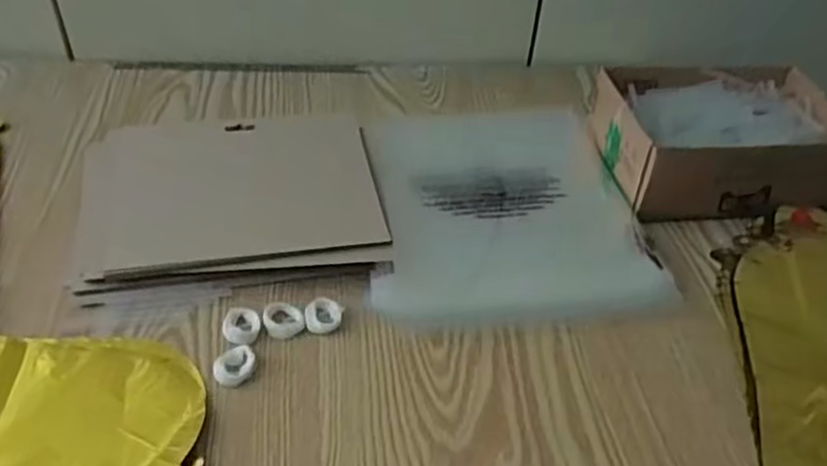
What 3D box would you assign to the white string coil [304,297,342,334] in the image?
[{"bbox_3d":[-0.059,0.054,0.465,0.024,0.007,0.026,3,42,-2],"label":"white string coil"}]

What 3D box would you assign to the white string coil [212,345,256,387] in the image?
[{"bbox_3d":[-0.109,0.080,0.430,0.022,0.004,0.029,15,43,11],"label":"white string coil"}]

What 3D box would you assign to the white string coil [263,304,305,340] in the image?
[{"bbox_3d":[-0.084,0.057,0.460,0.025,0.007,0.025,3,42,-2],"label":"white string coil"}]

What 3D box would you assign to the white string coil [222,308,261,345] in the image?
[{"bbox_3d":[-0.111,0.060,0.454,0.023,0.006,0.028,-1,42,-6],"label":"white string coil"}]

